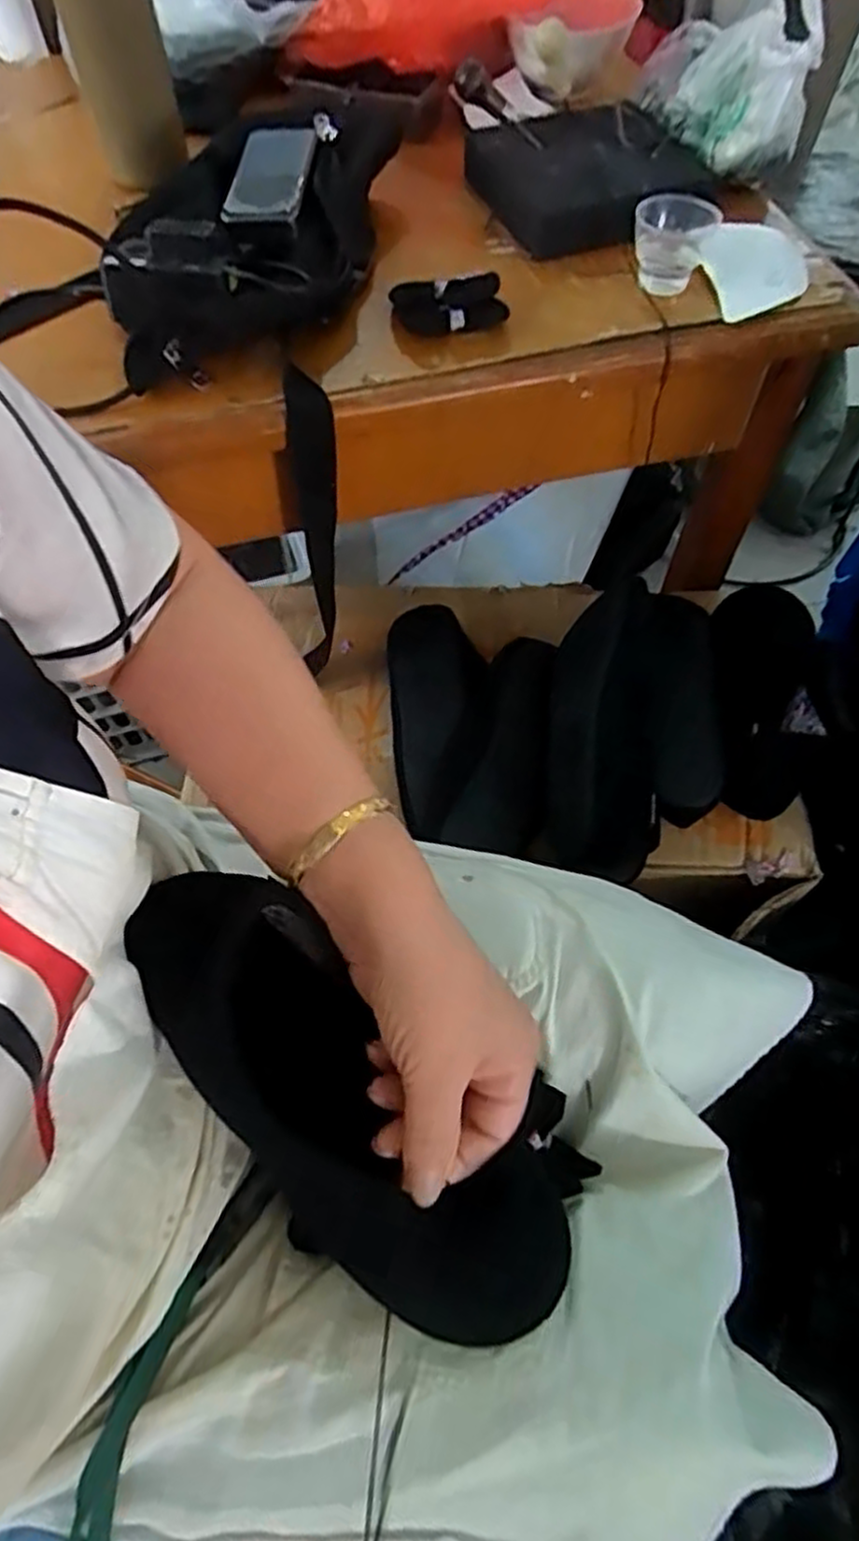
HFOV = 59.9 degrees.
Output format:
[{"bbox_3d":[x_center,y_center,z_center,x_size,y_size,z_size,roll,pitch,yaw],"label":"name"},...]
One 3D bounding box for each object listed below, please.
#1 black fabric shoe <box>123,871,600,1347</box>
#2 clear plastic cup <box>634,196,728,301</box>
[{"bbox_3d":[-0.032,0.148,0.348,0.254,0.068,0.115,46,69,-2],"label":"black fabric shoe"},{"bbox_3d":[0.166,-0.362,0.511,0.055,0.048,0.045,14,62,8],"label":"clear plastic cup"}]

